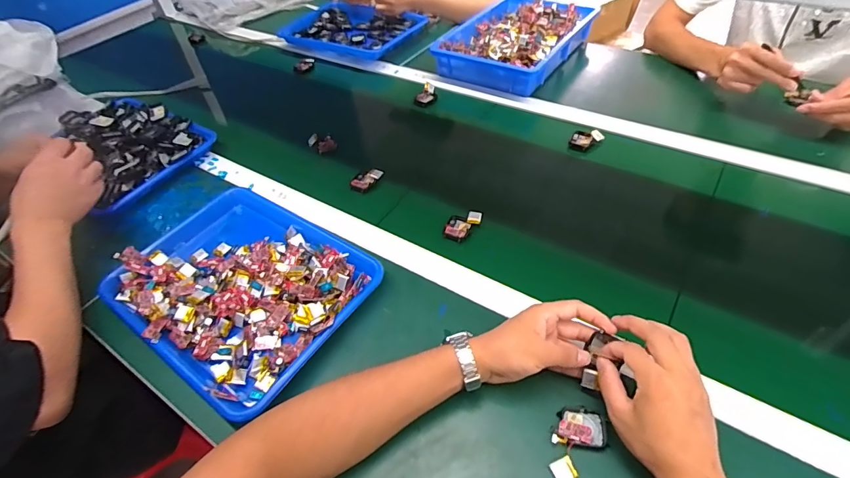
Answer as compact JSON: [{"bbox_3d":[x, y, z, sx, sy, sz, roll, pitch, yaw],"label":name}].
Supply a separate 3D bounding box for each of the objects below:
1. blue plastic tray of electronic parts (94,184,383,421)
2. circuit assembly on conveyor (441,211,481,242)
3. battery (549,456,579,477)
[{"bbox_3d":[-0.251,0.059,0.595,0.337,0.049,0.268,24,53,27],"label":"blue plastic tray of electronic parts"},{"bbox_3d":[0.057,-0.020,0.640,0.047,0.015,0.056,13,48,19],"label":"circuit assembly on conveyor"},{"bbox_3d":[0.133,0.223,0.411,0.022,0.005,0.020,-18,46,-10],"label":"battery"}]

